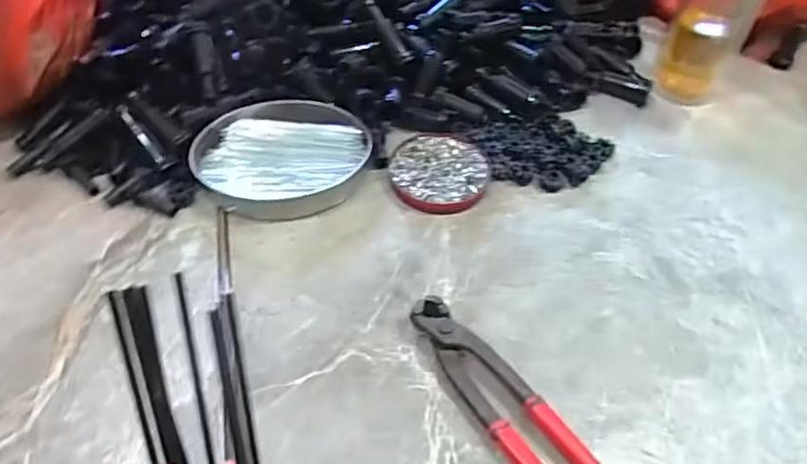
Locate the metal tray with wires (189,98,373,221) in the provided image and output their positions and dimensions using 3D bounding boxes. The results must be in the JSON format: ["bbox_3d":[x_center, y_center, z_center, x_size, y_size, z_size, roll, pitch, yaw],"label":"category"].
[{"bbox_3d":[-0.097,-0.060,0.491,0.133,0.022,0.106,1,50,-2],"label":"metal tray with wires"}]

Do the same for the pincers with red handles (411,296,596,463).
[{"bbox_3d":[0.071,0.115,0.357,0.037,0.019,0.199,-28,57,-23],"label":"pincers with red handles"}]

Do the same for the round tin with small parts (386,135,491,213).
[{"bbox_3d":[0.029,-0.050,0.497,0.076,0.010,0.080,1,50,-2],"label":"round tin with small parts"}]

